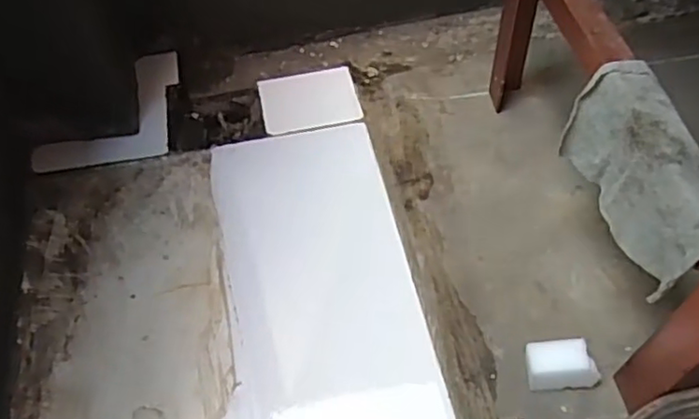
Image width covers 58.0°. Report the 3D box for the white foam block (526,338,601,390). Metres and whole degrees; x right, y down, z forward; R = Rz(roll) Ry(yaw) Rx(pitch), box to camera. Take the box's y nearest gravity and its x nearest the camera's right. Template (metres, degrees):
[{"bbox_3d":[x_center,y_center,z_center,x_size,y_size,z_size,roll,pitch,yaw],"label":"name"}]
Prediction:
[{"bbox_3d":[0.187,0.138,0.558,0.058,0.033,0.035,-2,55,1],"label":"white foam block"}]

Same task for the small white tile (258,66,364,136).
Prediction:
[{"bbox_3d":[-0.050,-0.137,0.778,0.115,0.009,0.090,-10,55,-4],"label":"small white tile"}]

